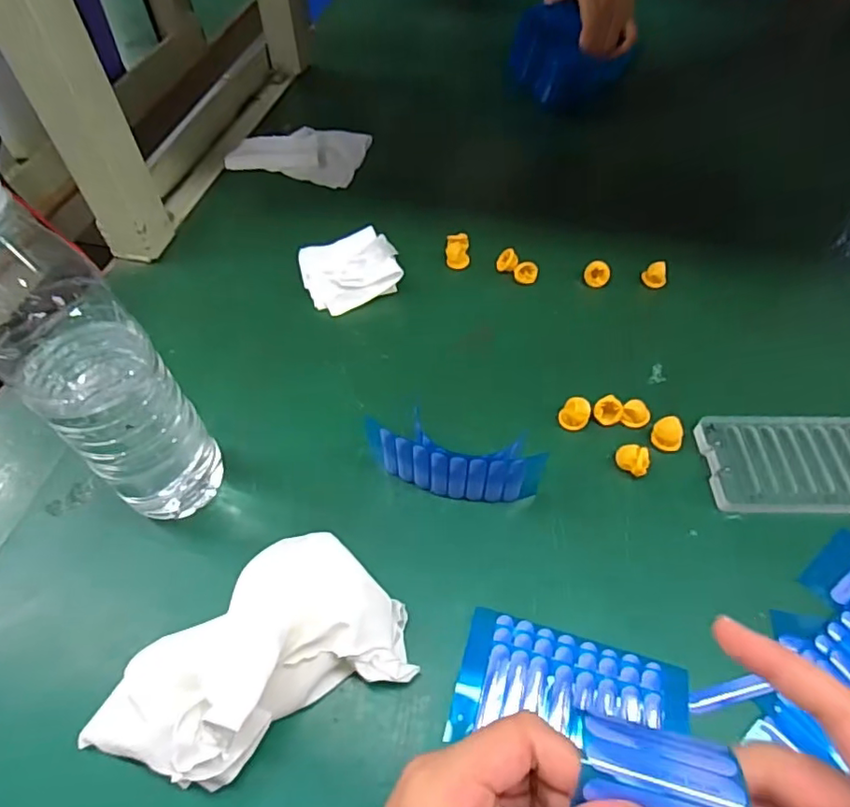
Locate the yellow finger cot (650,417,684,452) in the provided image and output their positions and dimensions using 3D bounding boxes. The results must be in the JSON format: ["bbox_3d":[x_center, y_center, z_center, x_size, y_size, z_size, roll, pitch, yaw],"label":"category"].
[{"bbox_3d":[0.168,0.021,0.386,0.016,0.020,0.020,-37,61,-25],"label":"yellow finger cot"}]

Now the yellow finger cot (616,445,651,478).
[{"bbox_3d":[0.139,0.039,0.376,0.022,0.018,0.016,27,57,19],"label":"yellow finger cot"}]

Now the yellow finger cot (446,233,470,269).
[{"bbox_3d":[0.030,-0.140,0.505,0.020,0.009,0.039,4,66,3],"label":"yellow finger cot"}]

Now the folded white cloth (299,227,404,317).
[{"bbox_3d":[-0.064,-0.114,0.484,0.080,0.030,0.070,-11,54,-9],"label":"folded white cloth"}]

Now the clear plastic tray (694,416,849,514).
[{"bbox_3d":[0.251,0.040,0.375,0.123,0.015,0.070,-1,53,-2],"label":"clear plastic tray"}]

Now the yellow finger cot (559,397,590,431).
[{"bbox_3d":[0.107,0.007,0.398,0.018,0.022,0.018,0,53,0],"label":"yellow finger cot"}]

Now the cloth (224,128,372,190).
[{"bbox_3d":[-0.135,-0.274,0.614,0.132,0.014,0.092,13,54,9],"label":"cloth"}]

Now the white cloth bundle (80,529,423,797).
[{"bbox_3d":[-0.093,0.130,0.286,0.165,0.054,0.090,-22,56,-17],"label":"white cloth bundle"}]

